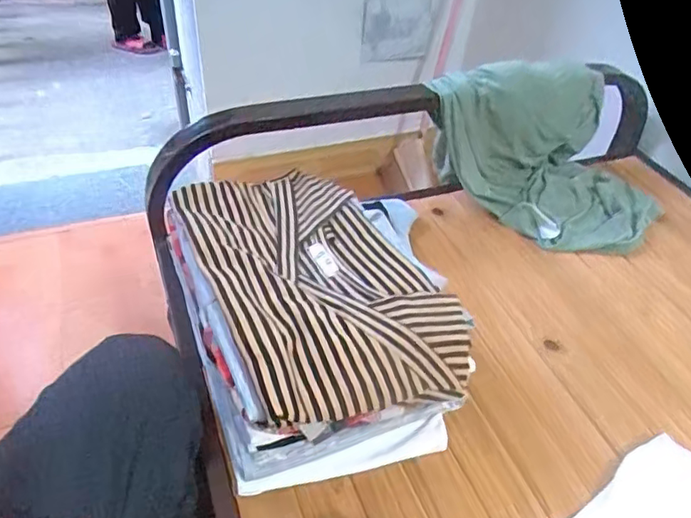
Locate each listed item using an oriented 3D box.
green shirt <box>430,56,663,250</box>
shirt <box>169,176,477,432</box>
[{"bbox_3d":[0.292,-0.158,0.790,0.312,0.166,0.213,28,47,23],"label":"green shirt"},{"bbox_3d":[-0.030,0.011,0.546,0.197,0.035,0.323,-14,45,-24],"label":"shirt"}]

